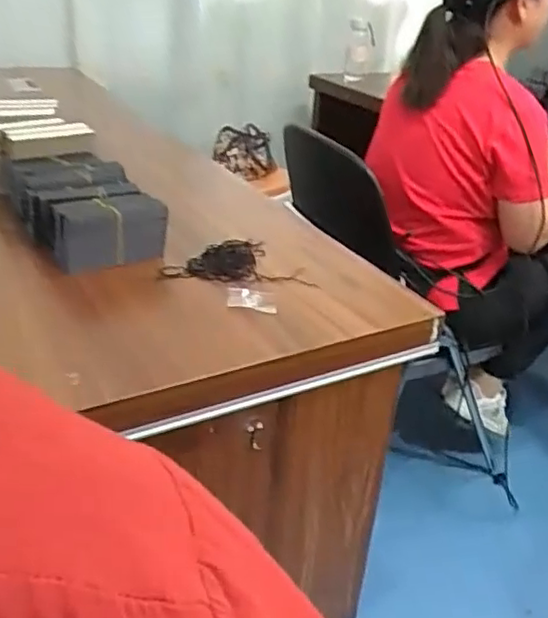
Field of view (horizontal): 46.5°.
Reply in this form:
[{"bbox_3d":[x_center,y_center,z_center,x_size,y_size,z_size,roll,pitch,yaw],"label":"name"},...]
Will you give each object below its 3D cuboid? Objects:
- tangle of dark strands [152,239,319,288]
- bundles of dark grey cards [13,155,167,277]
[{"bbox_3d":[-0.047,-0.062,0.853,0.190,0.018,0.130,4,29,-1],"label":"tangle of dark strands"},{"bbox_3d":[-0.262,-0.140,0.879,0.146,0.073,0.255,-14,34,-30],"label":"bundles of dark grey cards"}]

